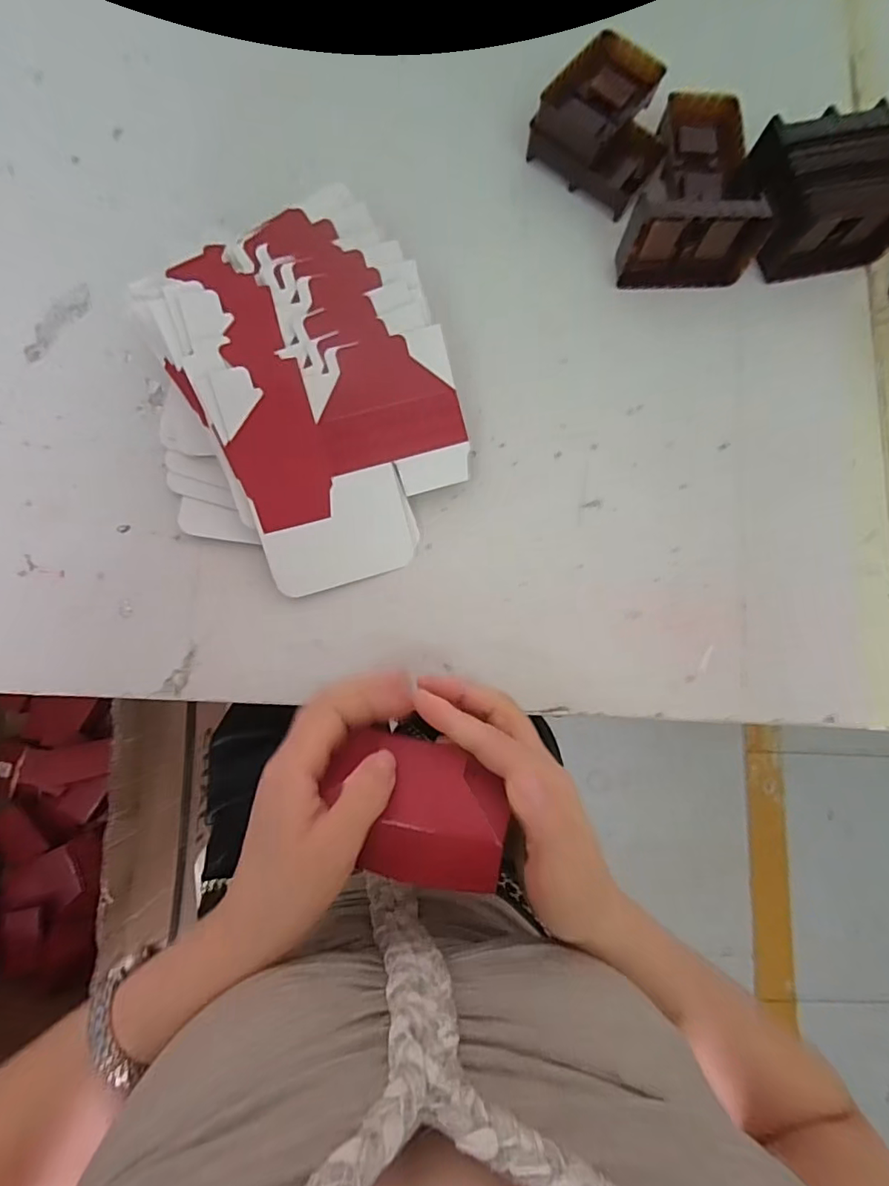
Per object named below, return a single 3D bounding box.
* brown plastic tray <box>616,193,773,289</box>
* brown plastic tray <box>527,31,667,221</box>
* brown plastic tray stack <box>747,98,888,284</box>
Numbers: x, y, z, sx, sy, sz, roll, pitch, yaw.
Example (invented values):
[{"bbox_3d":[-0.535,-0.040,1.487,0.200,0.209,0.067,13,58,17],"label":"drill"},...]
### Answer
[{"bbox_3d":[0.178,-0.256,0.391,0.095,0.056,0.031,-5,81,-4],"label":"brown plastic tray"},{"bbox_3d":[0.123,-0.356,0.410,0.095,0.038,0.102,33,80,2],"label":"brown plastic tray"},{"bbox_3d":[0.281,-0.294,0.398,0.098,0.059,0.087,-12,82,-6],"label":"brown plastic tray stack"}]

